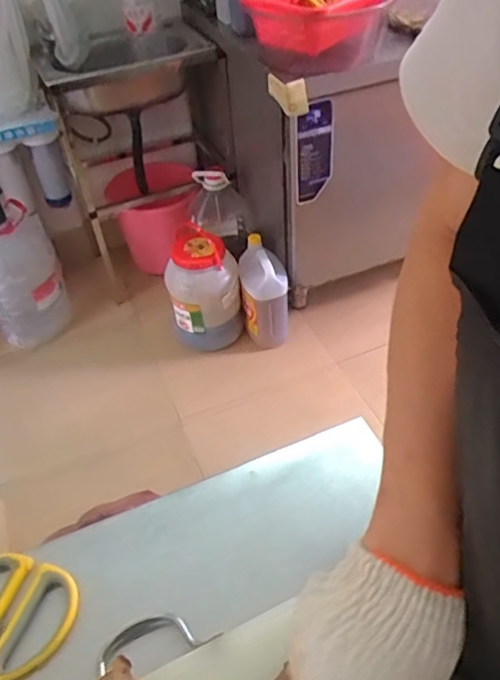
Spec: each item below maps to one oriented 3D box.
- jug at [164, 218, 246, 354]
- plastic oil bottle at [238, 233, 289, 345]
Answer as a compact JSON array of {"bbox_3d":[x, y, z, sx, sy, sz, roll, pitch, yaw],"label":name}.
[{"bbox_3d":[-0.139,-0.138,1.677,0.196,0.356,0.160,-28,49,-21],"label":"jug"},{"bbox_3d":[0.043,-0.137,1.696,0.138,0.284,0.175,-4,45,1],"label":"plastic oil bottle"}]

